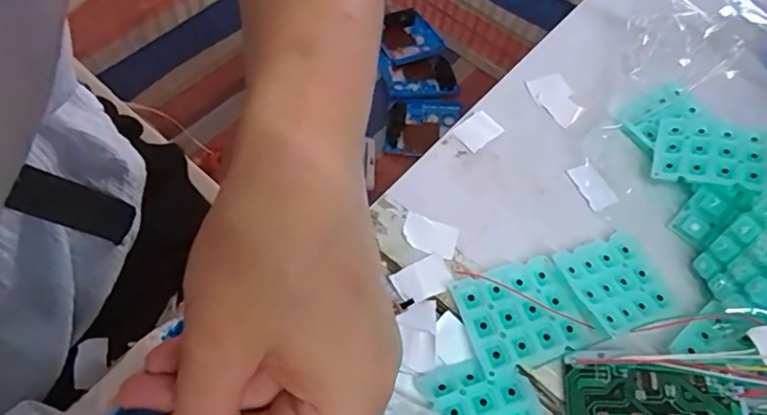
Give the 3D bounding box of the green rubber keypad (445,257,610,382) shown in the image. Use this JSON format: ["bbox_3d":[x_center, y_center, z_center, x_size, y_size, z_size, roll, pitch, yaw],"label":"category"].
[{"bbox_3d":[0.071,0.053,0.276,0.063,0.008,0.050,-14,64,-14],"label":"green rubber keypad"}]

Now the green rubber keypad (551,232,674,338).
[{"bbox_3d":[0.122,0.039,0.289,0.054,0.004,0.048,-14,59,-29],"label":"green rubber keypad"}]

